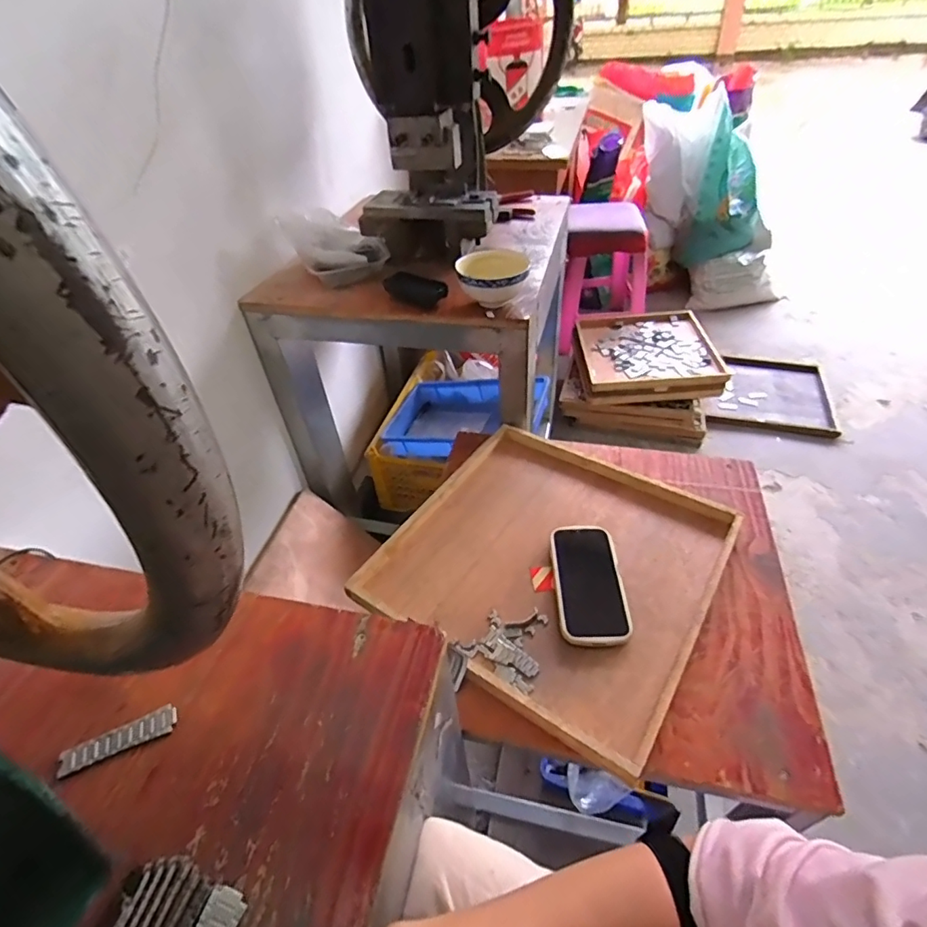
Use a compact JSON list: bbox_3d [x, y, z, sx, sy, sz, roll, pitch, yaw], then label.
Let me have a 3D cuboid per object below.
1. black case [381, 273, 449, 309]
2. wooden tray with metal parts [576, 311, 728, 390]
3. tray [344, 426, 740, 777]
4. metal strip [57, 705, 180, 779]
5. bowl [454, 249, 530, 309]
[{"bbox_3d":[-0.077,-0.281,0.827,0.115,0.029,0.046,24,50,26],"label":"black case"},{"bbox_3d":[0.605,-0.383,1.661,0.431,0.047,0.437,-1,44,3],"label":"wooden tray with metal parts"},{"bbox_3d":[0.120,0.126,0.703,0.393,0.030,0.399,24,51,26],"label":"tray"},{"bbox_3d":[-0.245,0.197,0.363,0.074,0.006,0.021,-21,46,-17],"label":"metal strip"},{"bbox_3d":[0.044,-0.278,0.774,0.110,0.057,0.089,0,44,4],"label":"bowl"}]

